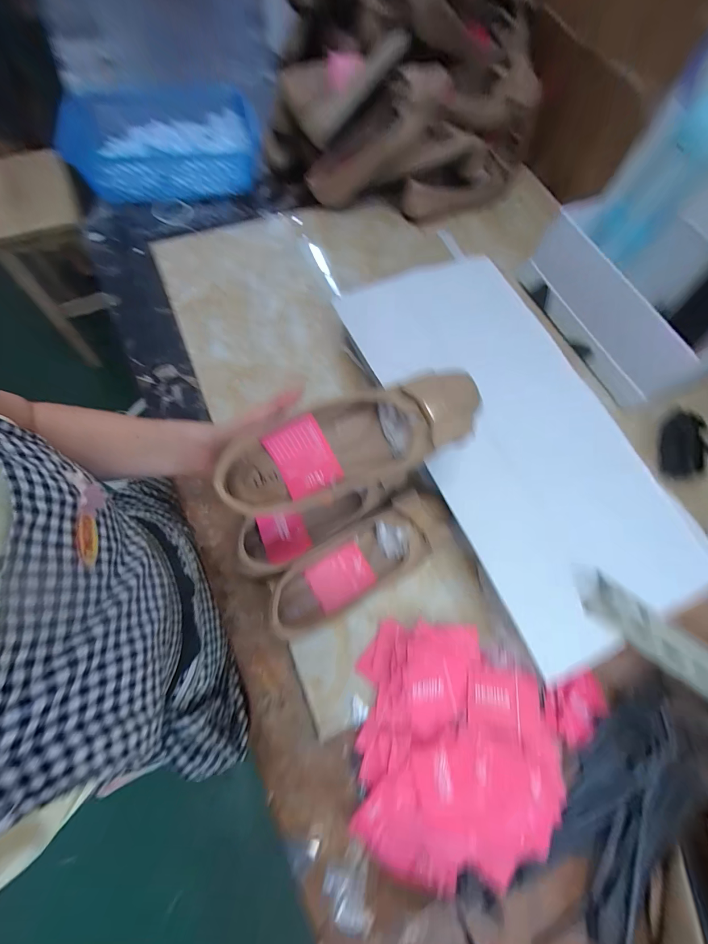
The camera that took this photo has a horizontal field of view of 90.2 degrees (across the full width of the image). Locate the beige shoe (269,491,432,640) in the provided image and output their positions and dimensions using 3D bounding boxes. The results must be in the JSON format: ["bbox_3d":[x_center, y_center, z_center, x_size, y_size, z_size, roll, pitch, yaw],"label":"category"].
[{"bbox_3d":[0.005,0.106,0.411,0.203,0.063,0.078,-34,71,-7],"label":"beige shoe"}]

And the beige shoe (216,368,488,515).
[{"bbox_3d":[-0.008,-0.026,0.325,0.249,0.065,0.086,-19,73,6],"label":"beige shoe"}]

